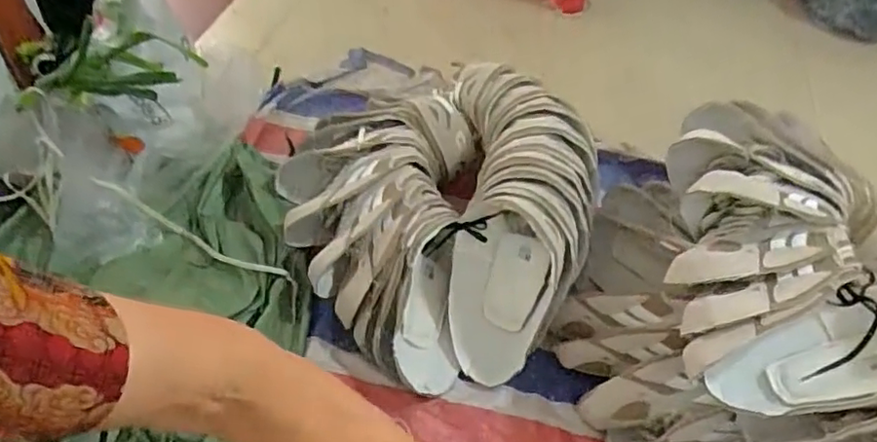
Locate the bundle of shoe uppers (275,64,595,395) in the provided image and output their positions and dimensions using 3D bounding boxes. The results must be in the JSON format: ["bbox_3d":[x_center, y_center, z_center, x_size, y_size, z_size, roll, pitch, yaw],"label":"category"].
[{"bbox_3d":[0.010,-0.036,0.918,0.448,0.170,0.460,3,50,-3],"label":"bundle of shoe uppers"}]

